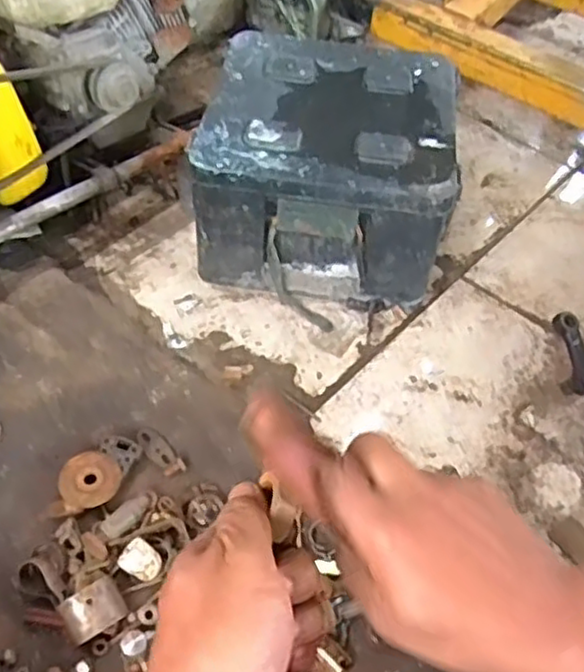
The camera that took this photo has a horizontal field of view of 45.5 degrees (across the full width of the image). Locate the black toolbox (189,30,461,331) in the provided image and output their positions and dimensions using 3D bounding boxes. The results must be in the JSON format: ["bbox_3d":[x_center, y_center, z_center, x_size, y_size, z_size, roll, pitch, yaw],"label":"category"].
[{"bbox_3d":[0.060,-0.256,1.112,0.354,0.263,0.350,10,50,5],"label":"black toolbox"}]

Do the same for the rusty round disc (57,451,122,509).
[{"bbox_3d":[-0.246,0.173,0.845,0.071,0.010,0.073,1,50,-1],"label":"rusty round disc"}]

